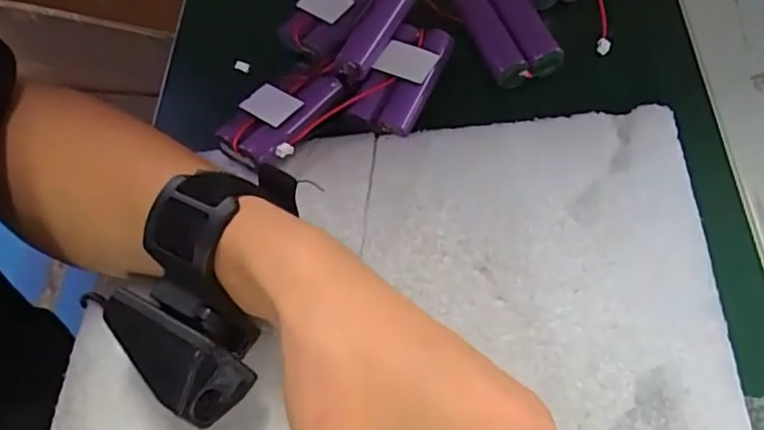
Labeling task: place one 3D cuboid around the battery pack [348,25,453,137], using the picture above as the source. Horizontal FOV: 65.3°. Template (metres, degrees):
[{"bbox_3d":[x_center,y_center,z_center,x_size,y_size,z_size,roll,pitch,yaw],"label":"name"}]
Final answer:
[{"bbox_3d":[0.010,-0.074,0.315,0.033,0.015,0.065,16,65,20],"label":"battery pack"}]

